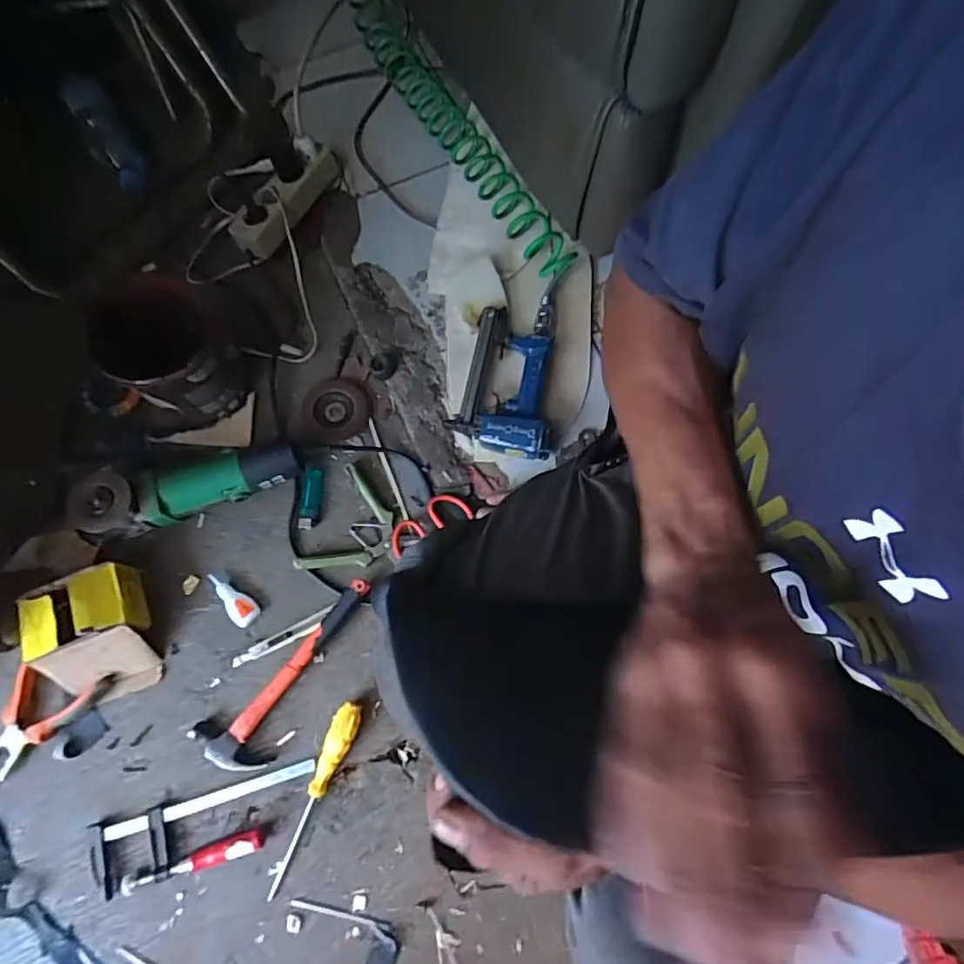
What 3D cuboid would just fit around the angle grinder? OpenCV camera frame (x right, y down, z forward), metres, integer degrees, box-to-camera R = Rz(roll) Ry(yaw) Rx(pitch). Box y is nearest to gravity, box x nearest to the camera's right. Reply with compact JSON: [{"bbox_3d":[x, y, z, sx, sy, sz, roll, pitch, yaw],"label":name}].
[{"bbox_3d":[-0.376,-0.001,0.715,0.275,0.090,0.084,-18,75,-7],"label":"angle grinder"}]

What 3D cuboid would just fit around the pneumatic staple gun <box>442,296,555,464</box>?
[{"bbox_3d":[0.030,-0.148,0.772,0.128,0.058,0.230,3,74,1],"label":"pneumatic staple gun"}]

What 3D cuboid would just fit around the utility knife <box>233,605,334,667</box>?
[{"bbox_3d":[-0.252,0.197,0.706,0.133,0.009,0.018,-26,76,-7],"label":"utility knife"}]

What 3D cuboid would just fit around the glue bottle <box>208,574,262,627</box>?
[{"bbox_3d":[-0.321,0.149,0.712,0.081,0.013,0.032,40,78,10],"label":"glue bottle"}]

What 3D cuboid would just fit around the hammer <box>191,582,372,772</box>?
[{"bbox_3d":[-0.224,0.239,0.687,0.083,0.024,0.262,43,79,11],"label":"hammer"}]

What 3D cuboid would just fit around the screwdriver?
[{"bbox_3d":[-0.199,0.367,0.651,0.032,0.027,0.219,24,76,7],"label":"screwdriver"}]

